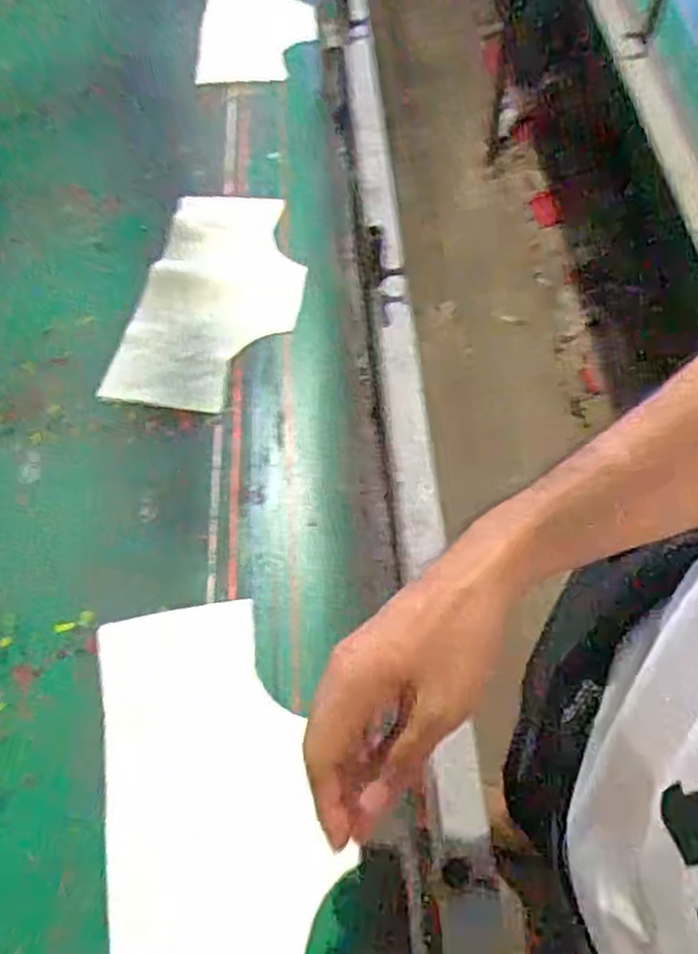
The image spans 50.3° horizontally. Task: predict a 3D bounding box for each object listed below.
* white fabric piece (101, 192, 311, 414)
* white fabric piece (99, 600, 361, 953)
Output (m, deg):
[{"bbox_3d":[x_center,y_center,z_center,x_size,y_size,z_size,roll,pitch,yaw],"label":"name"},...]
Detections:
[{"bbox_3d":[-0.123,-0.179,0.718,0.150,0.016,0.265,9,57,3],"label":"white fabric piece"},{"bbox_3d":[-0.085,0.217,0.468,0.130,0.009,0.291,-9,56,-10],"label":"white fabric piece"}]

